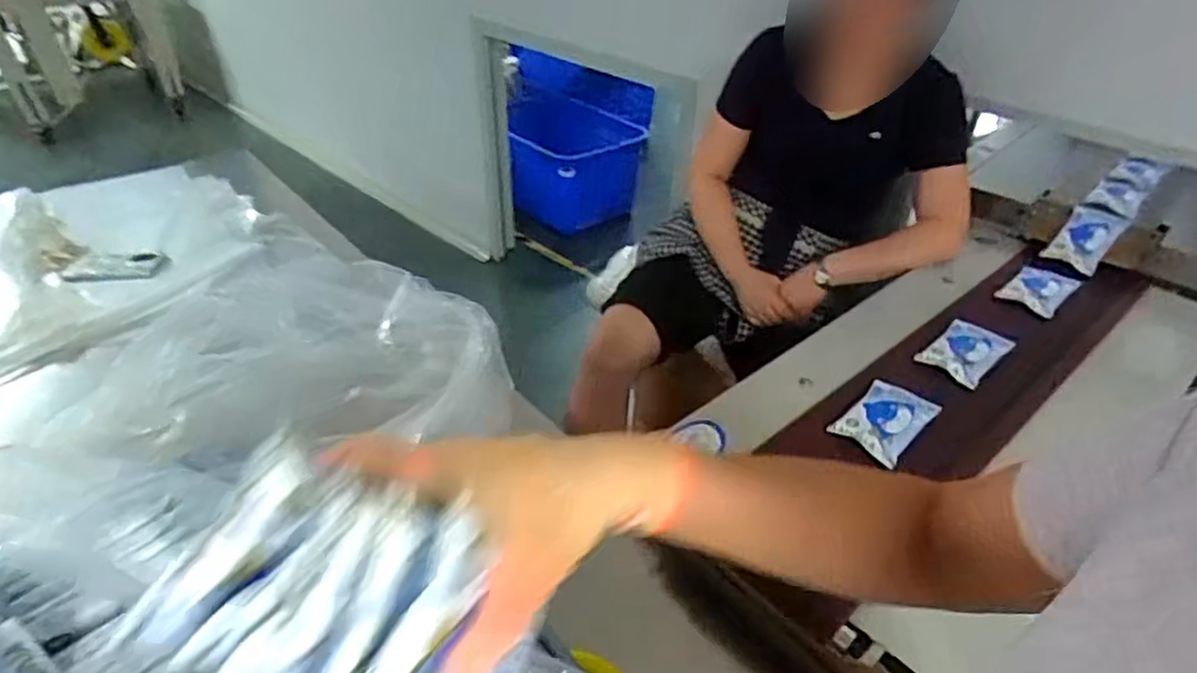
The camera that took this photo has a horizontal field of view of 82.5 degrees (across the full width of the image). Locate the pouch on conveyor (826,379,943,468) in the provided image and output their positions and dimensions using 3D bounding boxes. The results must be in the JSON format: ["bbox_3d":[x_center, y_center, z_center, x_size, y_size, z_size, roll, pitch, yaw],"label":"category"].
[{"bbox_3d":[0.363,0.102,0.861,0.125,0.024,0.084,-29,49,-36],"label":"pouch on conveyor"}]

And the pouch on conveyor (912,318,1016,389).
[{"bbox_3d":[0.519,0.017,0.959,0.120,0.026,0.082,-26,48,-34],"label":"pouch on conveyor"}]

